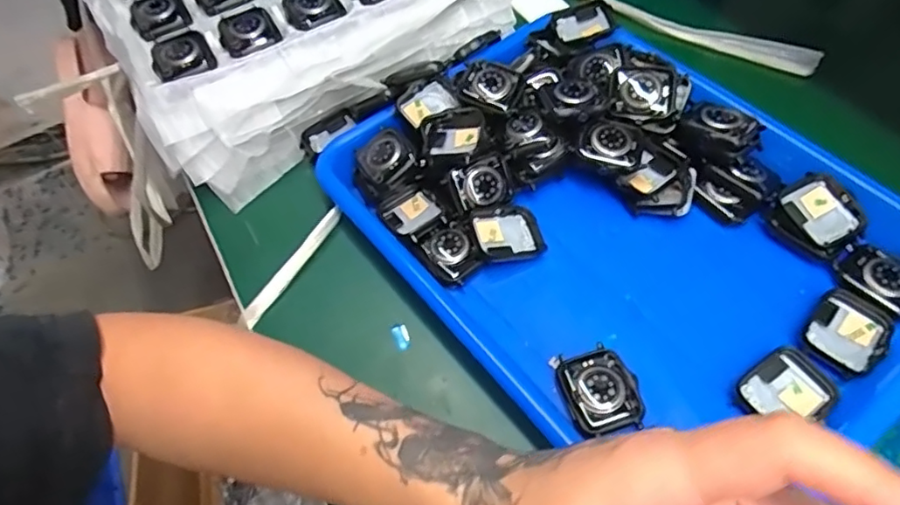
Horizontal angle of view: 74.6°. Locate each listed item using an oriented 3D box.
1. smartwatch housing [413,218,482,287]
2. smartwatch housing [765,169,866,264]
[{"bbox_3d":[0.000,-0.003,0.362,0.031,0.009,0.038,-34,60,-16],"label":"smartwatch housing"},{"bbox_3d":[0.222,-0.021,0.357,0.043,0.013,0.047,-36,68,-2],"label":"smartwatch housing"}]

